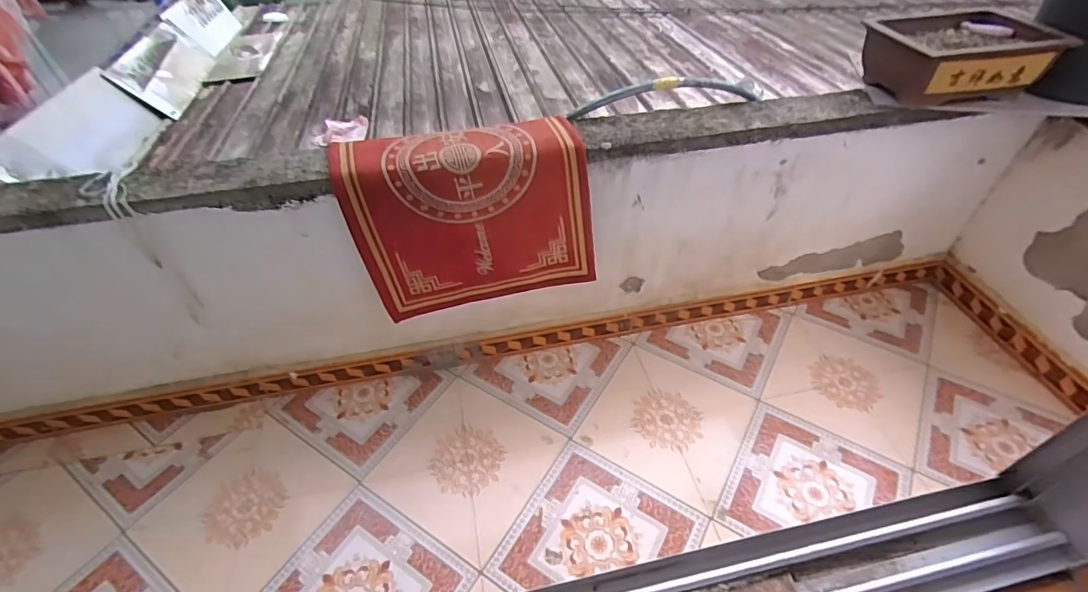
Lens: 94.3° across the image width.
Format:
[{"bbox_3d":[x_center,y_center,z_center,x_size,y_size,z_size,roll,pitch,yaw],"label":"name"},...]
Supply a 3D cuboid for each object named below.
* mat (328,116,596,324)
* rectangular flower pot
[{"bbox_3d":[-0.185,-0.201,1.350,0.609,0.431,0.200,-9,48,-9],"label":"mat"},{"bbox_3d":[1.072,-0.641,1.351,0.383,0.151,0.312,-7,47,-7],"label":"rectangular flower pot"}]

